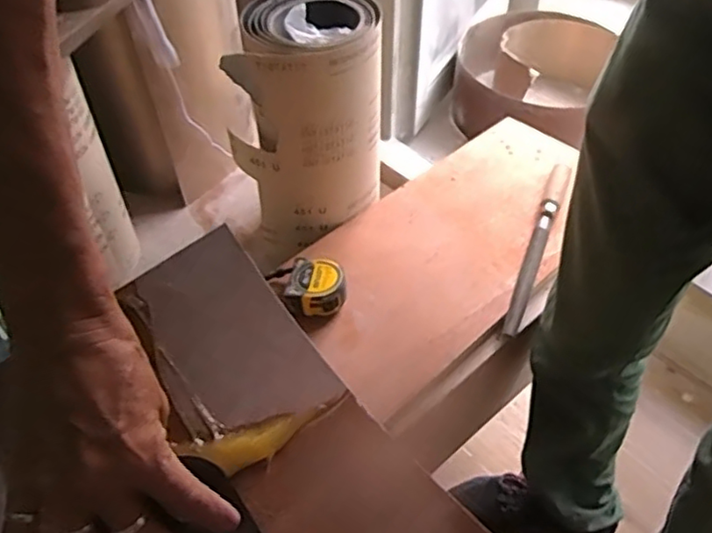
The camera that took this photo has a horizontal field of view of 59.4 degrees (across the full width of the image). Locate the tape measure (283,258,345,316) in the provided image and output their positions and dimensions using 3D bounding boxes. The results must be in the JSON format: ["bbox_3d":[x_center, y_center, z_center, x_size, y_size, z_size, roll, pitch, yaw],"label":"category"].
[{"bbox_3d":[-0.044,0.029,0.721,0.062,0.045,0.063,7,48,7],"label":"tape measure"}]

